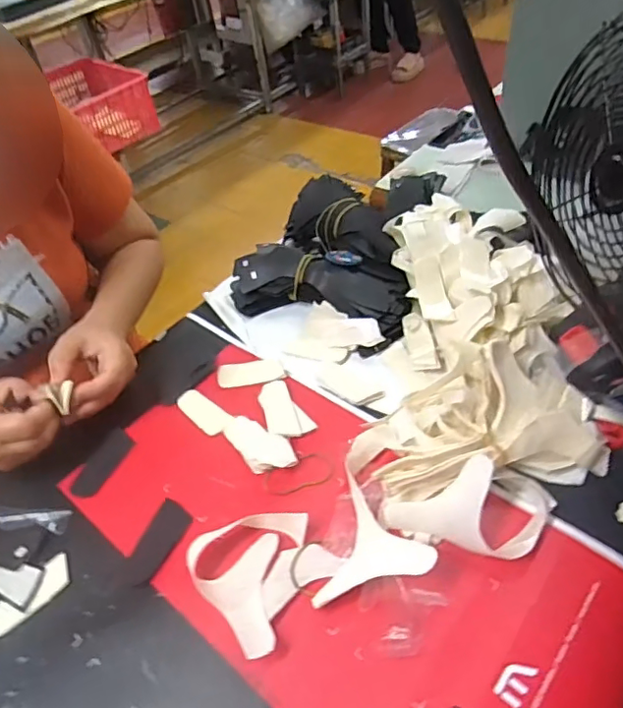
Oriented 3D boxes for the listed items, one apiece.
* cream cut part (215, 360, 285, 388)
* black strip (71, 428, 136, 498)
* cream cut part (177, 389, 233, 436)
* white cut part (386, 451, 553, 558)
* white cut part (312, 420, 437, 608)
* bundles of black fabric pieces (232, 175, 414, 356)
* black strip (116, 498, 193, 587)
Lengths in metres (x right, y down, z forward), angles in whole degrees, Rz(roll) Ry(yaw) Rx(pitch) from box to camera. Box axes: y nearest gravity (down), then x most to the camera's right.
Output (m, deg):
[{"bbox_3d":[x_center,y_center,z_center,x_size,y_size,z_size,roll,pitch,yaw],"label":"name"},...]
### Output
[{"bbox_3d":[-0.062,0.020,0.569,0.067,0.010,0.029,-11,46,-2],"label":"cream cut part"},{"bbox_3d":[-0.198,0.103,0.525,0.033,0.004,0.073,11,47,22],"label":"black strip"},{"bbox_3d":[-0.108,0.057,0.548,0.069,0.004,0.026,33,59,33],"label":"cream cut part"},{"bbox_3d":[0.125,0.114,0.413,0.122,0.055,0.070,-14,42,-10],"label":"white cut part"},{"bbox_3d":[0.040,0.117,0.439,0.088,0.037,0.142,-8,46,1],"label":"white cut part"},{"bbox_3d":[0.027,-0.108,0.633,0.204,0.083,0.176,20,52,26],"label":"bundles of black fabric pieces"},{"bbox_3d":[-0.128,0.157,0.459,0.033,0.005,0.074,12,49,19],"label":"black strip"}]

